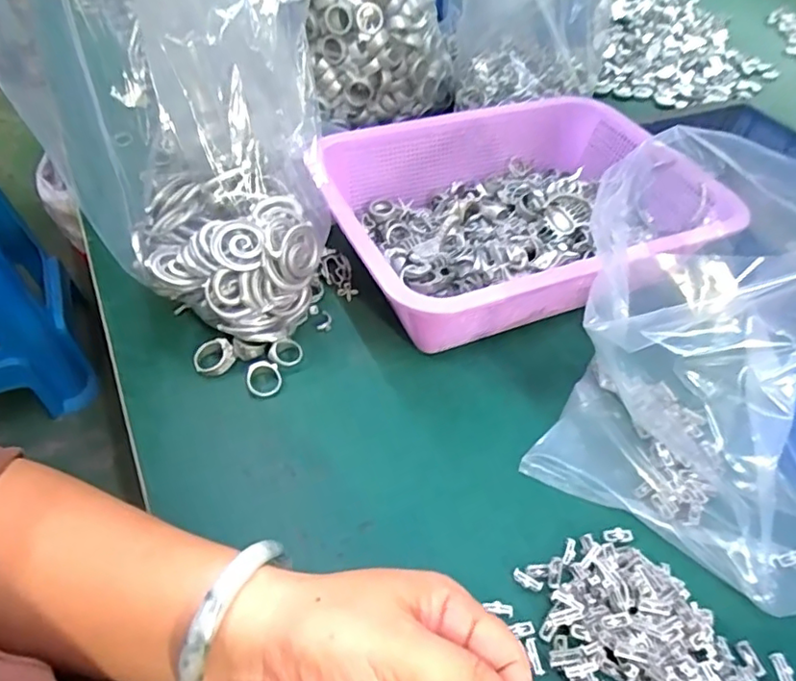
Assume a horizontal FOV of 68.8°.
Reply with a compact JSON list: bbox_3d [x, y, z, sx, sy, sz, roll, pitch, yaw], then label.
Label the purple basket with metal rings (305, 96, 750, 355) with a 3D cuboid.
[{"bbox_3d":[0.092,-0.100,0.475,0.305,0.076,0.223,-18,51,-19],"label":"purple basket with metal rings"}]

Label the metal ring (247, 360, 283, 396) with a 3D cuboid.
[{"bbox_3d":[-0.093,0.026,0.403,0.023,0.006,0.025,2,47,-2],"label":"metal ring"}]

